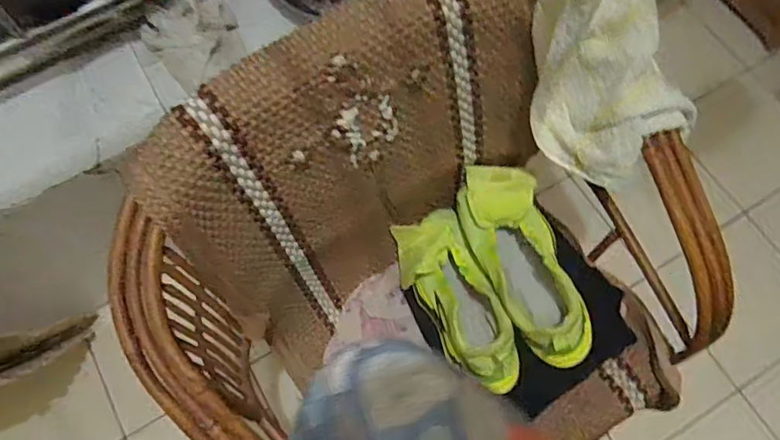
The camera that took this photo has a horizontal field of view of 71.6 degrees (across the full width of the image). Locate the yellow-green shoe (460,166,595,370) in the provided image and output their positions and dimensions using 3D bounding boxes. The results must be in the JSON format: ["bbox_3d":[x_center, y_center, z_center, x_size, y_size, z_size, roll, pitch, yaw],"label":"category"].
[{"bbox_3d":[0.186,0.059,0.762,0.112,0.084,0.294,-17,69,-7],"label":"yellow-green shoe"}]

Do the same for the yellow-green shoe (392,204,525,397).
[{"bbox_3d":[0.097,0.108,0.778,0.102,0.103,0.285,-21,54,-8],"label":"yellow-green shoe"}]

